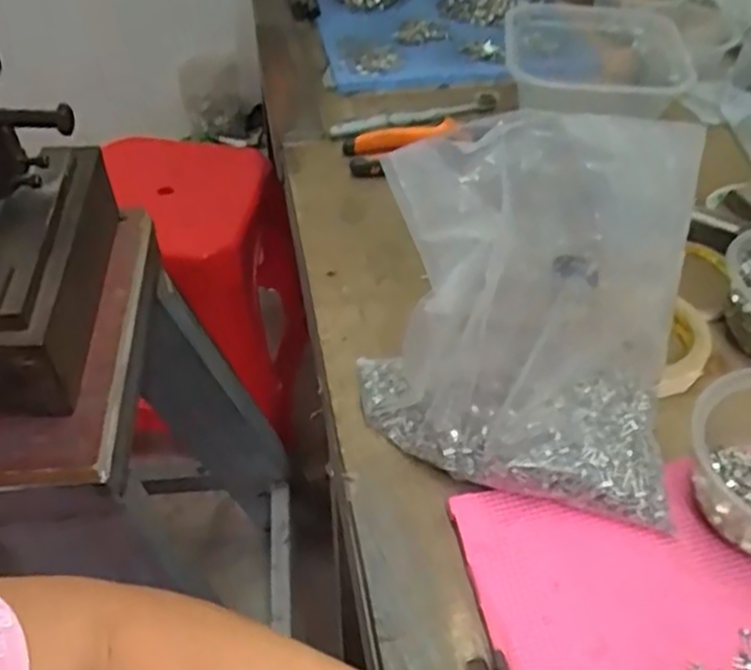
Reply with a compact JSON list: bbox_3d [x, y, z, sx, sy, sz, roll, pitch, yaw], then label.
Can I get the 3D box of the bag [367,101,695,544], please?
[{"bbox_3d":[0.081,-0.008,0.420,0.186,0.192,0.127,7,47,5],"label":"bag"}]

